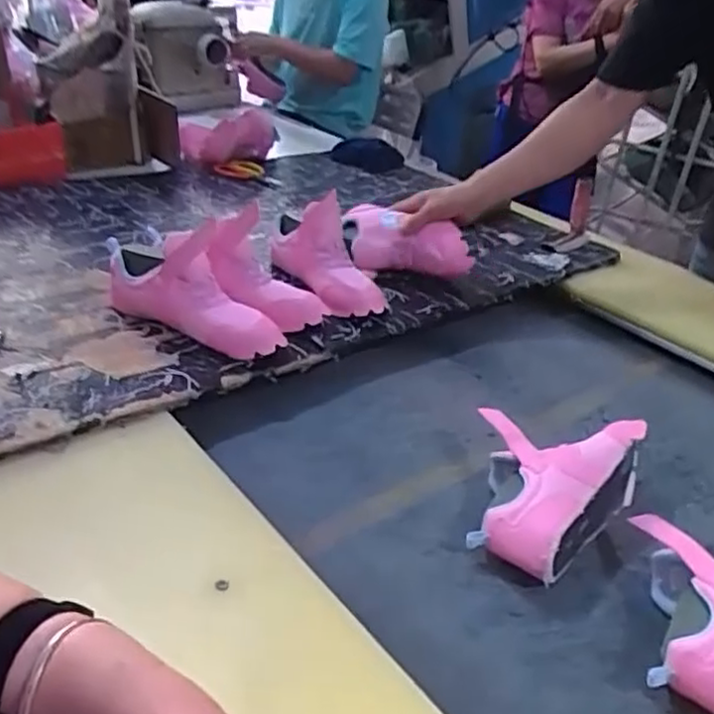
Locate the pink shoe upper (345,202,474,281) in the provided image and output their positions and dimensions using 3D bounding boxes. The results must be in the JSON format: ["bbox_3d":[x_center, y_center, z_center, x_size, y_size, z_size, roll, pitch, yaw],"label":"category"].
[{"bbox_3d":[0.085,-0.195,1.226,0.233,0.092,0.124,13,32,11],"label":"pink shoe upper"}]

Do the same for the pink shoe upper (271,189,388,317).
[{"bbox_3d":[-0.045,-0.178,1.096,0.095,0.155,0.235,-11,35,-25],"label":"pink shoe upper"}]

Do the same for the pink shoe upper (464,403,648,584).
[{"bbox_3d":[0.203,0.135,0.790,0.162,0.086,0.239,28,38,32],"label":"pink shoe upper"}]

